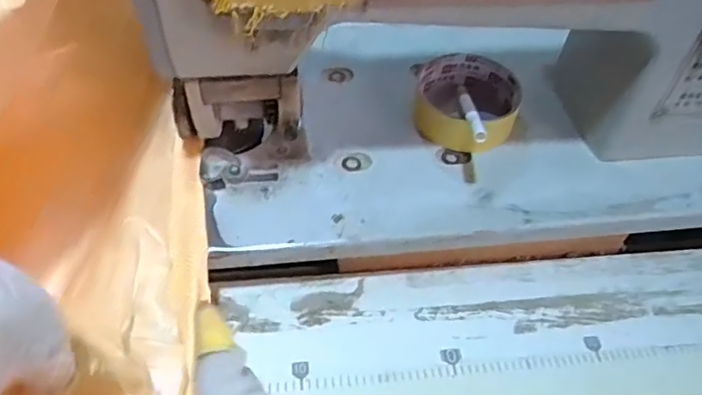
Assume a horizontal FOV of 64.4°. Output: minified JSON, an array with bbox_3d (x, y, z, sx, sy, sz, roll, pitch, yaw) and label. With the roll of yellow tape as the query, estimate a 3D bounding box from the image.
[{"bbox_3d":[0.091,-0.076,0.435,0.076,0.027,0.080,2,52,-3],"label":"roll of yellow tape"}]

